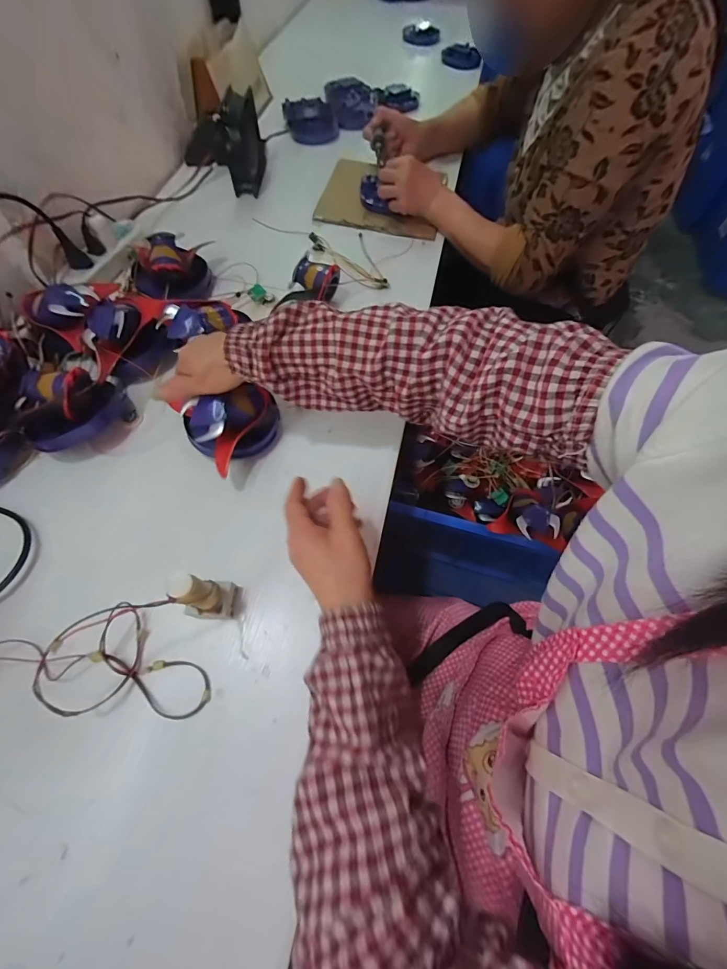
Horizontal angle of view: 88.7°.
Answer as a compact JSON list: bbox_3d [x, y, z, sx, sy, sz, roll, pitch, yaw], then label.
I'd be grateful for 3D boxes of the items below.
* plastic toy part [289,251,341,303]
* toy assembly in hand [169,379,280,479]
[{"bbox_3d":[-0.075,-0.304,0.564,0.062,0.057,0.053,26,66,8],"label":"plastic toy part"},{"bbox_3d":[-0.151,-0.059,0.429,0.106,0.066,0.090,-11,66,-9],"label":"toy assembly in hand"}]

